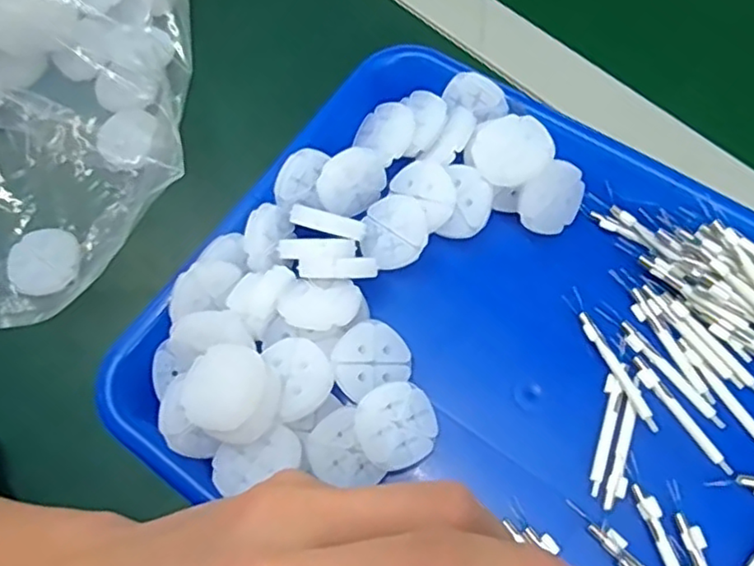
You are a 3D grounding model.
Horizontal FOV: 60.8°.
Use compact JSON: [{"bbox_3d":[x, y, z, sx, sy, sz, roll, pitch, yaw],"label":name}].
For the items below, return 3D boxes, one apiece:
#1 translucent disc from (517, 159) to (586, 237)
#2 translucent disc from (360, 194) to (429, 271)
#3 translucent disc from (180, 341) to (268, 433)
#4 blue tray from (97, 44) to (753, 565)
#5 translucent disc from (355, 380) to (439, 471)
[{"bbox_3d":[0.084,-0.039,0.308,0.036,0.035,0.005,-52,35,0],"label":"translucent disc"},{"bbox_3d":[0.009,-0.024,0.311,0.030,0.011,0.036,5,68,6],"label":"translucent disc"},{"bbox_3d":[-0.063,0.043,0.265,0.034,0.004,0.036,-5,66,11],"label":"translucent disc"},{"bbox_3d":[0.071,0.048,0.284,0.330,0.048,0.245,31,72,13],"label":"blue tray"},{"bbox_3d":[0.009,0.062,0.279,0.035,0.004,0.036,2,82,-15],"label":"translucent disc"}]

